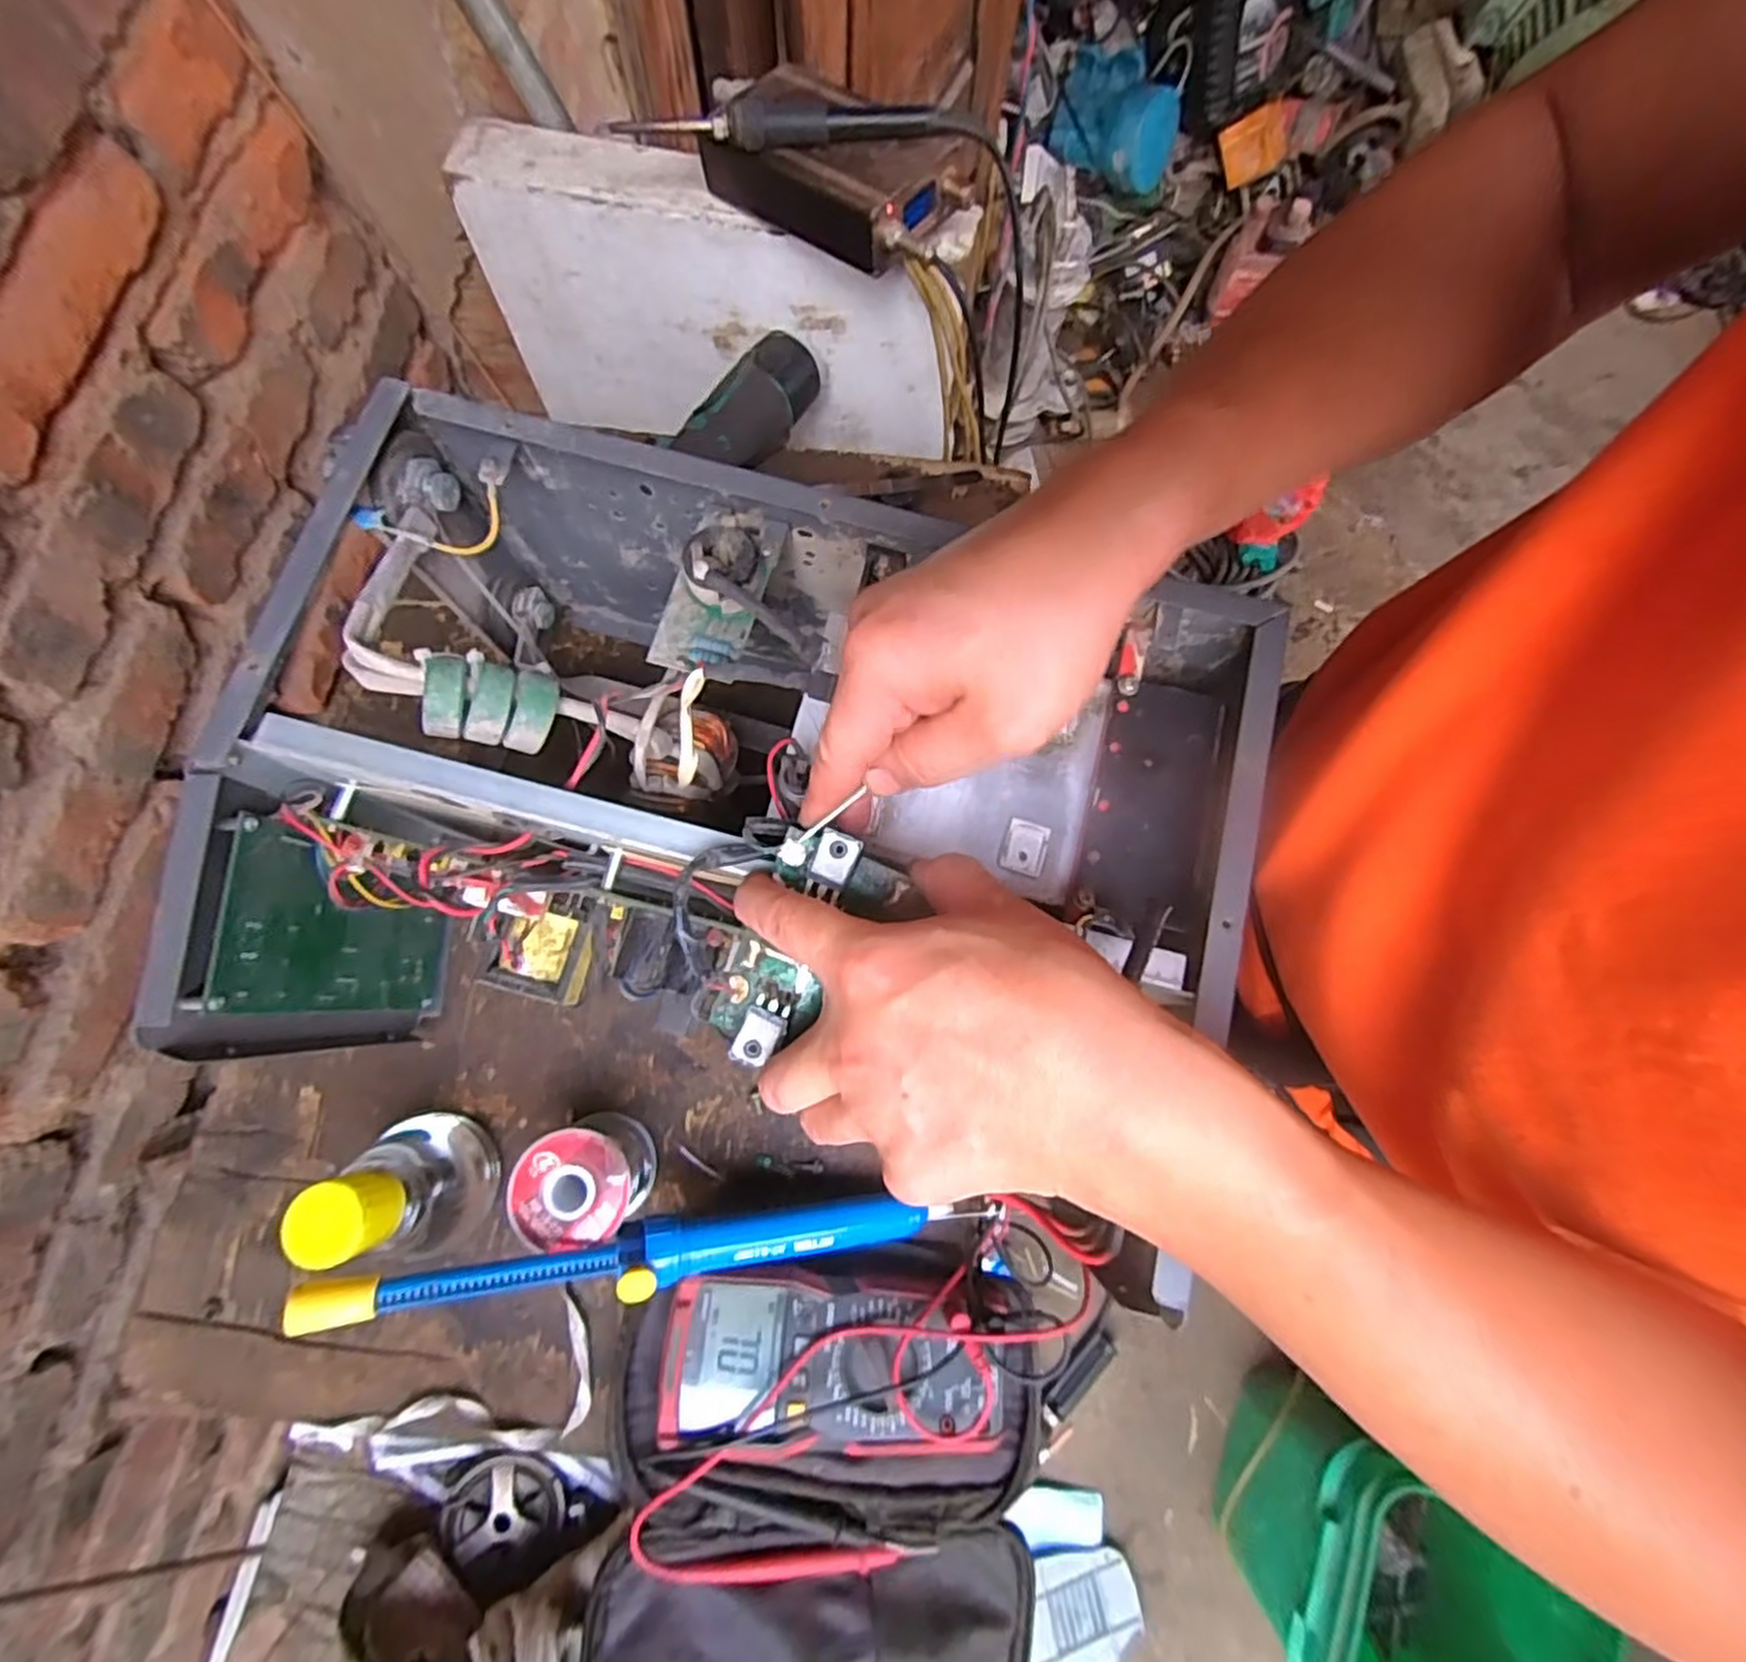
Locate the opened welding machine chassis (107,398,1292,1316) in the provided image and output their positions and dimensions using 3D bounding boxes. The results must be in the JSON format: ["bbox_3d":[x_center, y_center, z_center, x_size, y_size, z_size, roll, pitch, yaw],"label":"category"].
[{"bbox_3d":[-0.060,0.000,0.399,0.432,0.215,0.292,15,76,2],"label":"opened welding machine chassis"}]

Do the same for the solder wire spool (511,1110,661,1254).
[{"bbox_3d":[-0.164,0.199,0.434,0.059,0.071,0.059,0,76,-2],"label":"solder wire spool"}]

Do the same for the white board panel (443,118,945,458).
[{"bbox_3d":[-0.114,-0.394,0.575,0.348,0.193,0.060,10,70,4],"label":"white board panel"}]

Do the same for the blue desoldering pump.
[{"bbox_3d":[-0.111,0.220,0.393,0.319,0.029,0.029,1,75,-19],"label":"blue desoldering pump"}]

